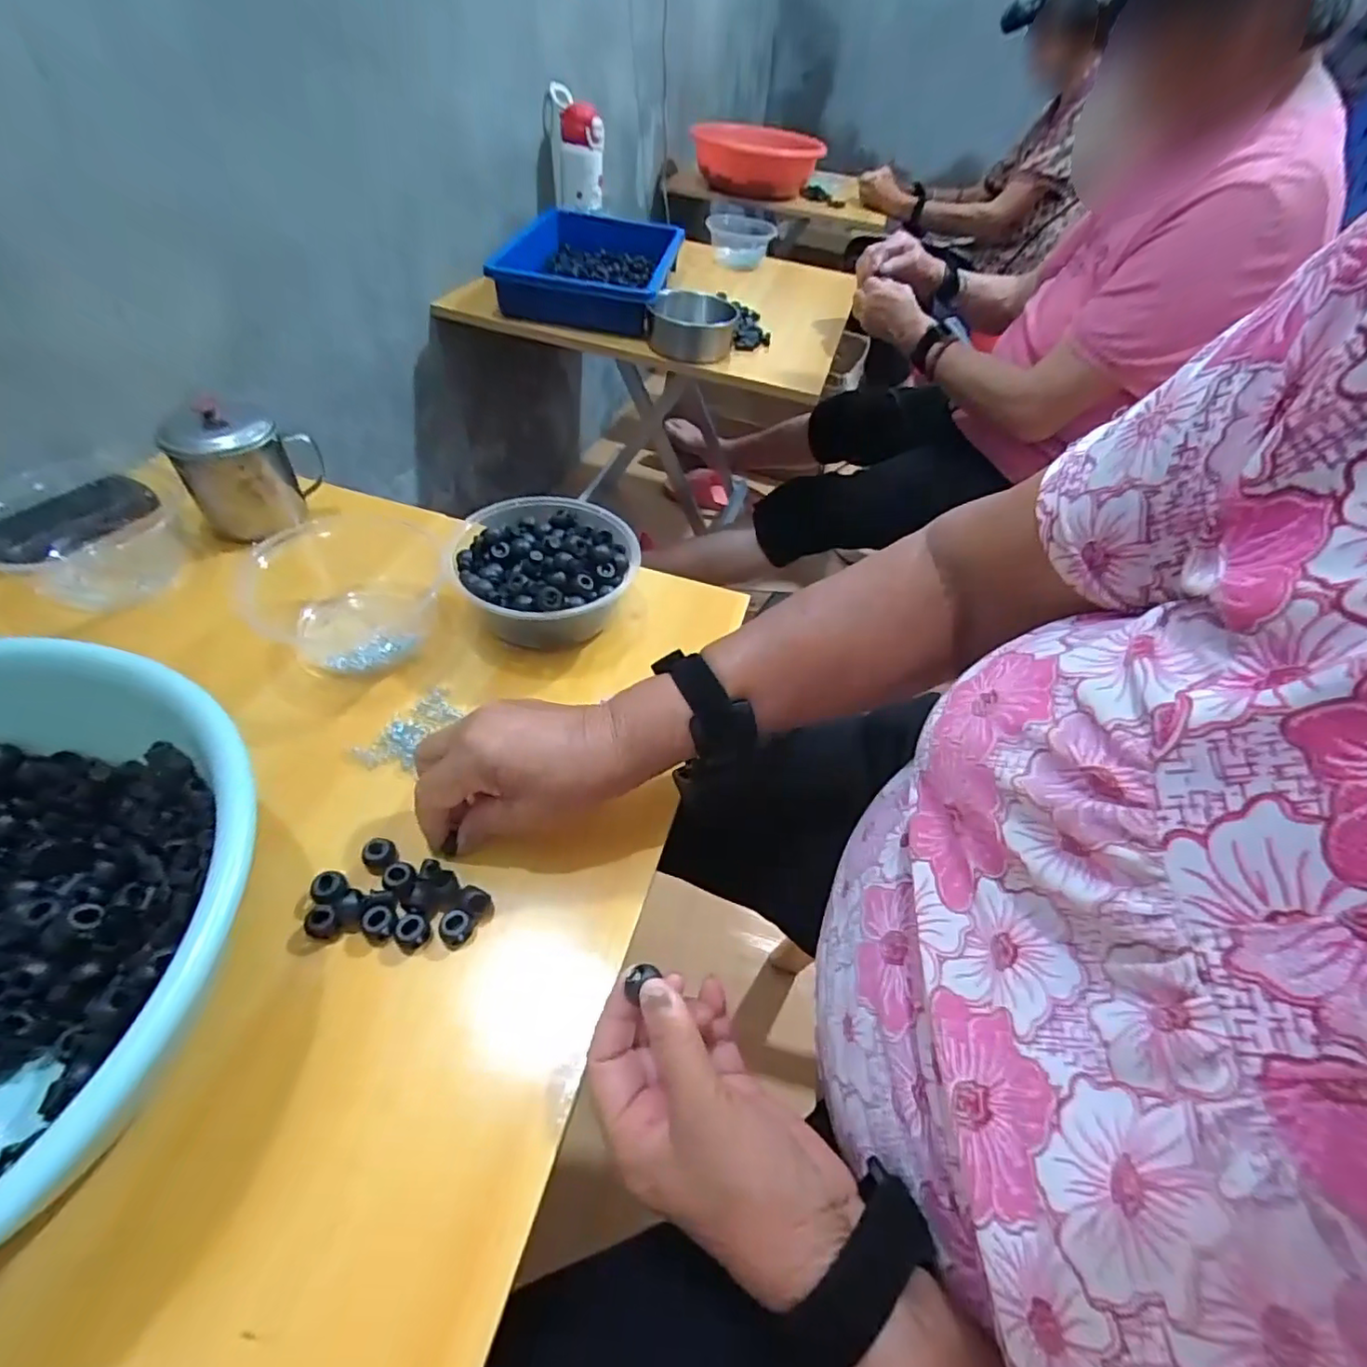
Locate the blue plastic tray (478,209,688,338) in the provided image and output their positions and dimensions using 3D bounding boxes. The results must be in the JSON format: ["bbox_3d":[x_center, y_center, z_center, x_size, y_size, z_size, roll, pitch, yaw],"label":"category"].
[{"bbox_3d":[-0.149,-0.651,0.961,0.254,0.059,0.357,7,49,0],"label":"blue plastic tray"}]

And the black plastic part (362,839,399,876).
[{"bbox_3d":[-0.173,0.099,0.353,0.018,0.013,0.018,3,49,-4],"label":"black plastic part"}]

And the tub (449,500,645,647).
[{"bbox_3d":[-0.106,-0.094,0.487,0.132,0.059,0.121,3,49,-4],"label":"tub"}]

